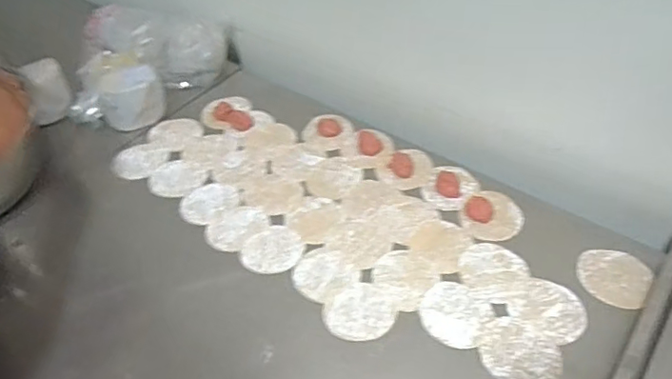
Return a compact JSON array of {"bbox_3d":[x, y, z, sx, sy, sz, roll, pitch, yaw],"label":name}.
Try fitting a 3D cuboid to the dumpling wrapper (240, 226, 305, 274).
[{"bbox_3d":[-0.081,0.078,0.693,0.071,0.004,0.078,-3,47,3],"label":"dumpling wrapper"}]

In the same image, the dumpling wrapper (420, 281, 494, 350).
[{"bbox_3d":[0.132,0.138,0.606,0.072,0.004,0.075,-3,47,3],"label":"dumpling wrapper"}]

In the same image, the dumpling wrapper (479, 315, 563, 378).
[{"bbox_3d":[0.193,0.171,0.571,0.074,0.004,0.086,-28,50,-19],"label":"dumpling wrapper"}]

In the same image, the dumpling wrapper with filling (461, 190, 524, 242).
[{"bbox_3d":[0.206,0.029,0.698,0.086,0.021,0.073,-33,52,-23],"label":"dumpling wrapper with filling"}]

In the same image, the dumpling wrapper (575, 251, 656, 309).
[{"bbox_3d":[0.322,0.099,0.626,0.076,0.004,0.076,-3,47,3],"label":"dumpling wrapper"}]

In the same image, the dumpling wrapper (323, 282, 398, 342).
[{"bbox_3d":[0.027,0.137,0.615,0.081,0.004,0.071,-1,47,5],"label":"dumpling wrapper"}]

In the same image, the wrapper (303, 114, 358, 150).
[{"bbox_3d":[-0.009,-0.092,0.826,0.082,0.012,0.081,0,47,6],"label":"wrapper"}]

